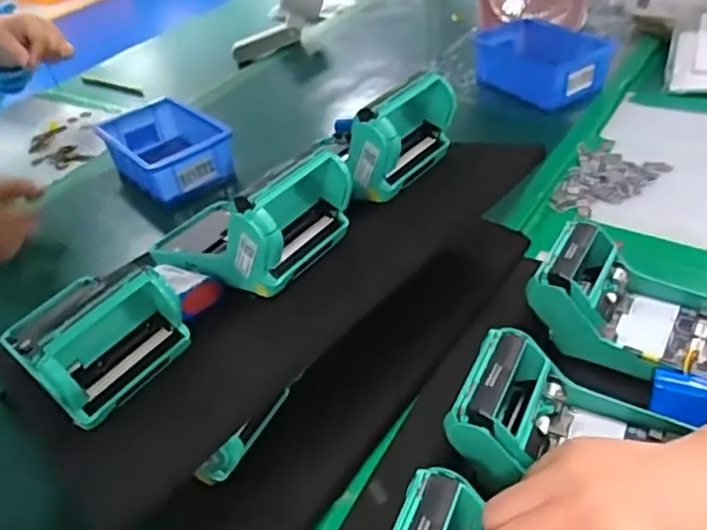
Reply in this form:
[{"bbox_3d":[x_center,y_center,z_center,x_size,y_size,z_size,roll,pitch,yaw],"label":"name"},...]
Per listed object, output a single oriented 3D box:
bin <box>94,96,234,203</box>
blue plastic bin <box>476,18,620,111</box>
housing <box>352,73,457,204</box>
[{"bbox_3d":[-0.200,-0.119,0.667,0.104,0.065,0.146,-27,42,-22],"label":"bin"},{"bbox_3d":[0.222,-0.242,0.752,0.090,0.070,0.158,-30,43,-25],"label":"blue plastic bin"},{"bbox_3d":[0.034,-0.089,0.426,0.082,0.066,0.041,-33,45,-28],"label":"housing"}]

